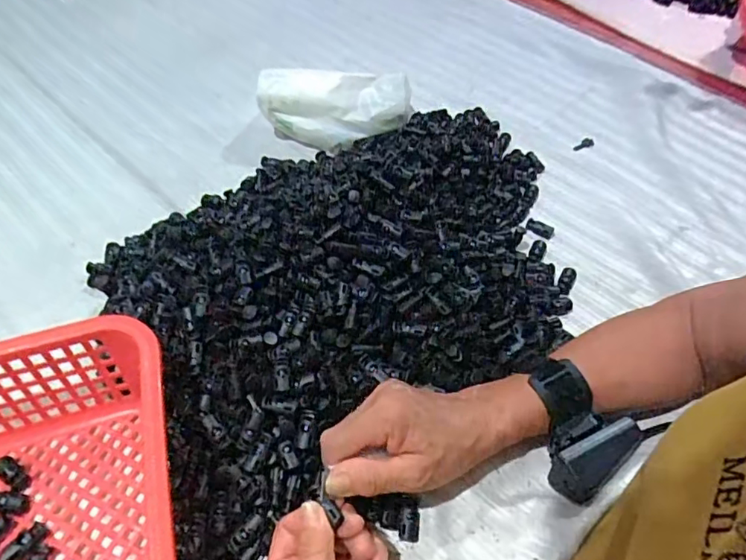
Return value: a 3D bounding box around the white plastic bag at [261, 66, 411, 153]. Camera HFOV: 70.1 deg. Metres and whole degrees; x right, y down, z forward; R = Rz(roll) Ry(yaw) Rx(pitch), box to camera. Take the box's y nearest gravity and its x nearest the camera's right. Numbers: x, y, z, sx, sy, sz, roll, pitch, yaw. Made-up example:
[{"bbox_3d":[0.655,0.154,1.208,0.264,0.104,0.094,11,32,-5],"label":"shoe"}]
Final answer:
[{"bbox_3d":[-0.041,-0.189,0.593,0.167,0.073,0.055,-1,54,-2],"label":"white plastic bag"}]

